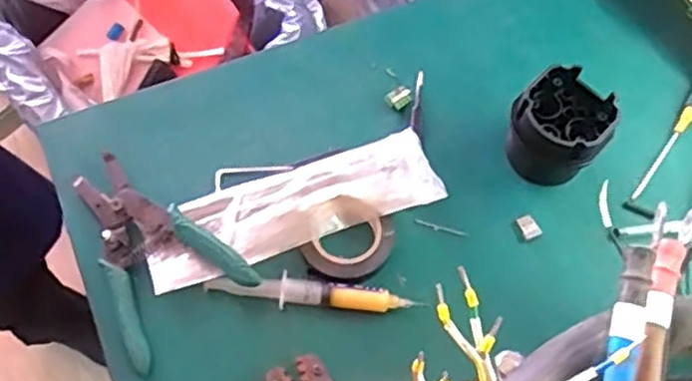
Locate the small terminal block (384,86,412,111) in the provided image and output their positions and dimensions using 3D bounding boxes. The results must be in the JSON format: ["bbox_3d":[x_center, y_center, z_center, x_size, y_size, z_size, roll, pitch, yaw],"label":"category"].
[{"bbox_3d":[0.044,-0.077,0.594,0.020,0.005,0.017,-31,70,-15],"label":"small terminal block"}]

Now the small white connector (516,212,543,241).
[{"bbox_3d":[0.142,0.028,0.557,0.014,0.007,0.019,-26,68,-13],"label":"small white connector"}]

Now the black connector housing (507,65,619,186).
[{"bbox_3d":[0.163,-0.046,0.553,0.066,0.072,0.065,1,65,-2],"label":"black connector housing"}]

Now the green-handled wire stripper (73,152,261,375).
[{"bbox_3d":[-0.148,0.038,0.530,0.099,0.026,0.155,-33,70,-16],"label":"green-handled wire stripper"}]

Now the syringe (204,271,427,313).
[{"bbox_3d":[-0.023,0.074,0.520,0.150,0.024,0.020,7,65,1],"label":"syringe"}]

